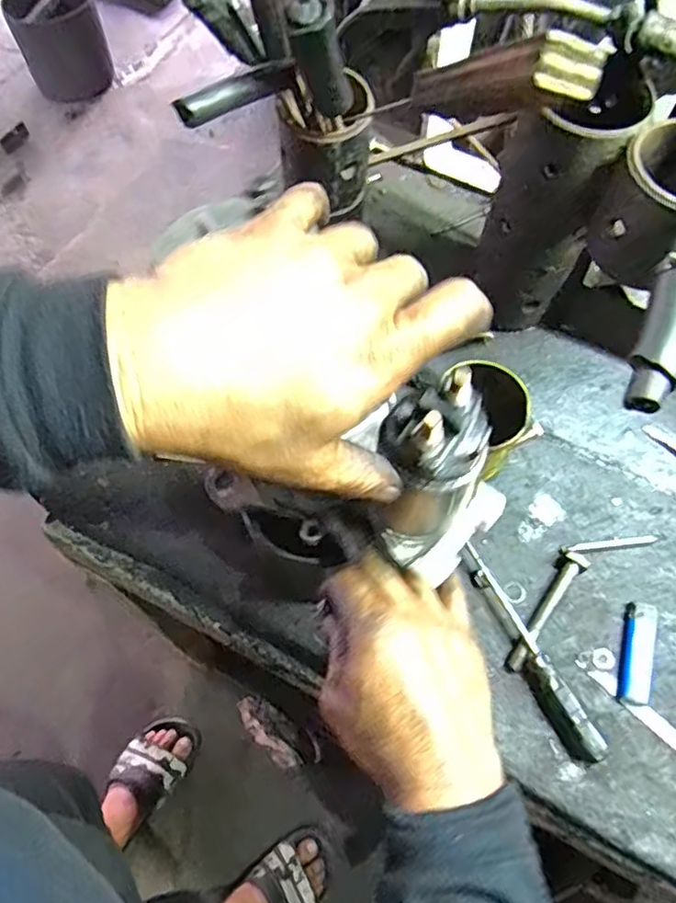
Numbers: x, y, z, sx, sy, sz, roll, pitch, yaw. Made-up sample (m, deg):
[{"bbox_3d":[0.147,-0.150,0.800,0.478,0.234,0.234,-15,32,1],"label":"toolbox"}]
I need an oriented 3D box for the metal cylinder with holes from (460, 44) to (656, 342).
[{"bbox_3d":[0.180,-0.204,0.534,0.085,0.210,0.096,34,69,13],"label":"metal cylinder with holes"}]

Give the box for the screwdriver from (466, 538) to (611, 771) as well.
[{"bbox_3d":[0.154,0.160,0.512,0.023,0.027,0.184,-23,68,-11],"label":"screwdriver"}]

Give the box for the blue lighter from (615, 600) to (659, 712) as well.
[{"bbox_3d":[0.248,0.167,0.517,0.025,0.013,0.082,17,66,7],"label":"blue lighter"}]

